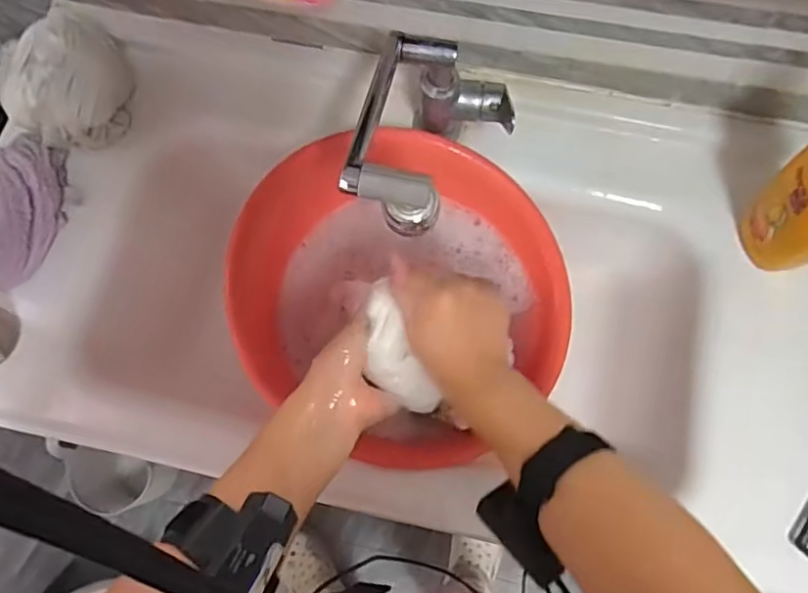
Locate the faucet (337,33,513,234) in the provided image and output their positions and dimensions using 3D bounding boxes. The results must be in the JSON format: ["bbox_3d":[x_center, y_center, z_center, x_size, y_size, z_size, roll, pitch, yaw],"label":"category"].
[{"bbox_3d":[0.017,-0.150,0.564,0.107,0.180,0.214,25,72,9],"label":"faucet"}]

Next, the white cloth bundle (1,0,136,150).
[{"bbox_3d":[-0.399,-0.254,0.693,0.124,0.084,0.144,18,72,7],"label":"white cloth bundle"}]

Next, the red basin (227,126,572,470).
[{"bbox_3d":[0.005,-0.005,0.625,0.341,0.137,0.307,-37,74,-11],"label":"red basin"}]

